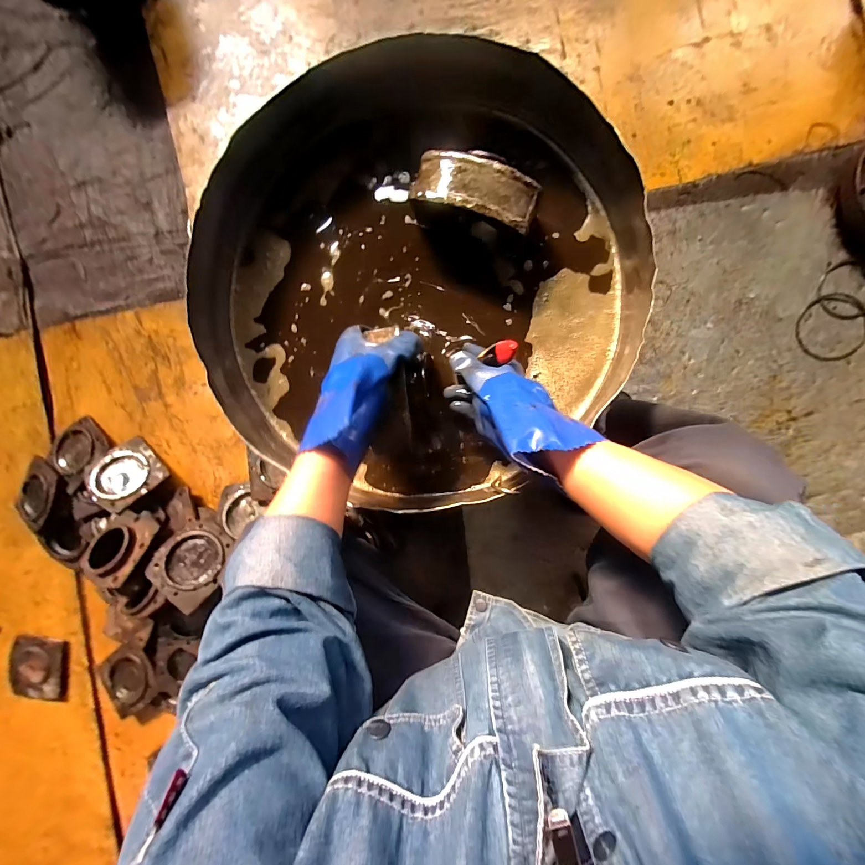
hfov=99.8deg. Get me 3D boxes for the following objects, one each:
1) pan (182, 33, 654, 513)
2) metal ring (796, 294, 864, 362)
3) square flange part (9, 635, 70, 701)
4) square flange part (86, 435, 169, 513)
[{"bbox_3d":[-0.021,-0.188,0.492,0.556,0.124,0.530,0,93,4],"label":"pan"},{"bbox_3d":[0.818,-0.216,0.745,0.133,0.017,0.134,0,87,5],"label":"metal ring"},{"bbox_3d":[-1.080,0.659,1.000,0.170,0.036,0.183,4,88,5],"label":"square flange part"},{"bbox_3d":[-0.753,0.095,0.890,0.177,0.021,0.150,40,64,14],"label":"square flange part"}]

